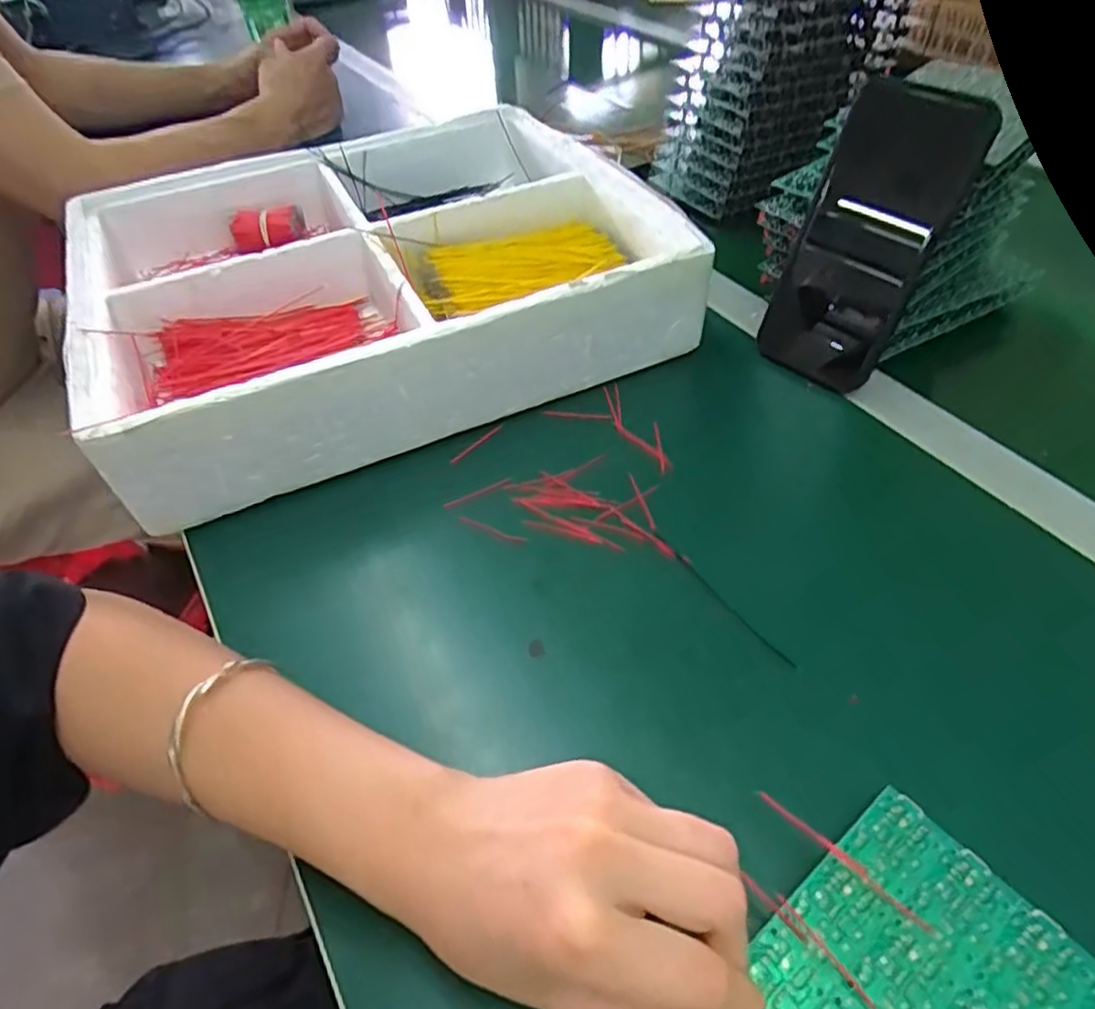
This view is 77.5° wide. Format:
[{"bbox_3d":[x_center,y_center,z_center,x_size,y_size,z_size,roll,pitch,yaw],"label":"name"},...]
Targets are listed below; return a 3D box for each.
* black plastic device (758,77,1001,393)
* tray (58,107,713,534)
[{"bbox_3d":[0.190,-0.155,0.411,0.073,0.165,0.013,31,37,22],"label":"black plastic device"},{"bbox_3d":[-0.125,-0.175,0.504,0.375,0.079,0.331,-19,49,-15],"label":"tray"}]

